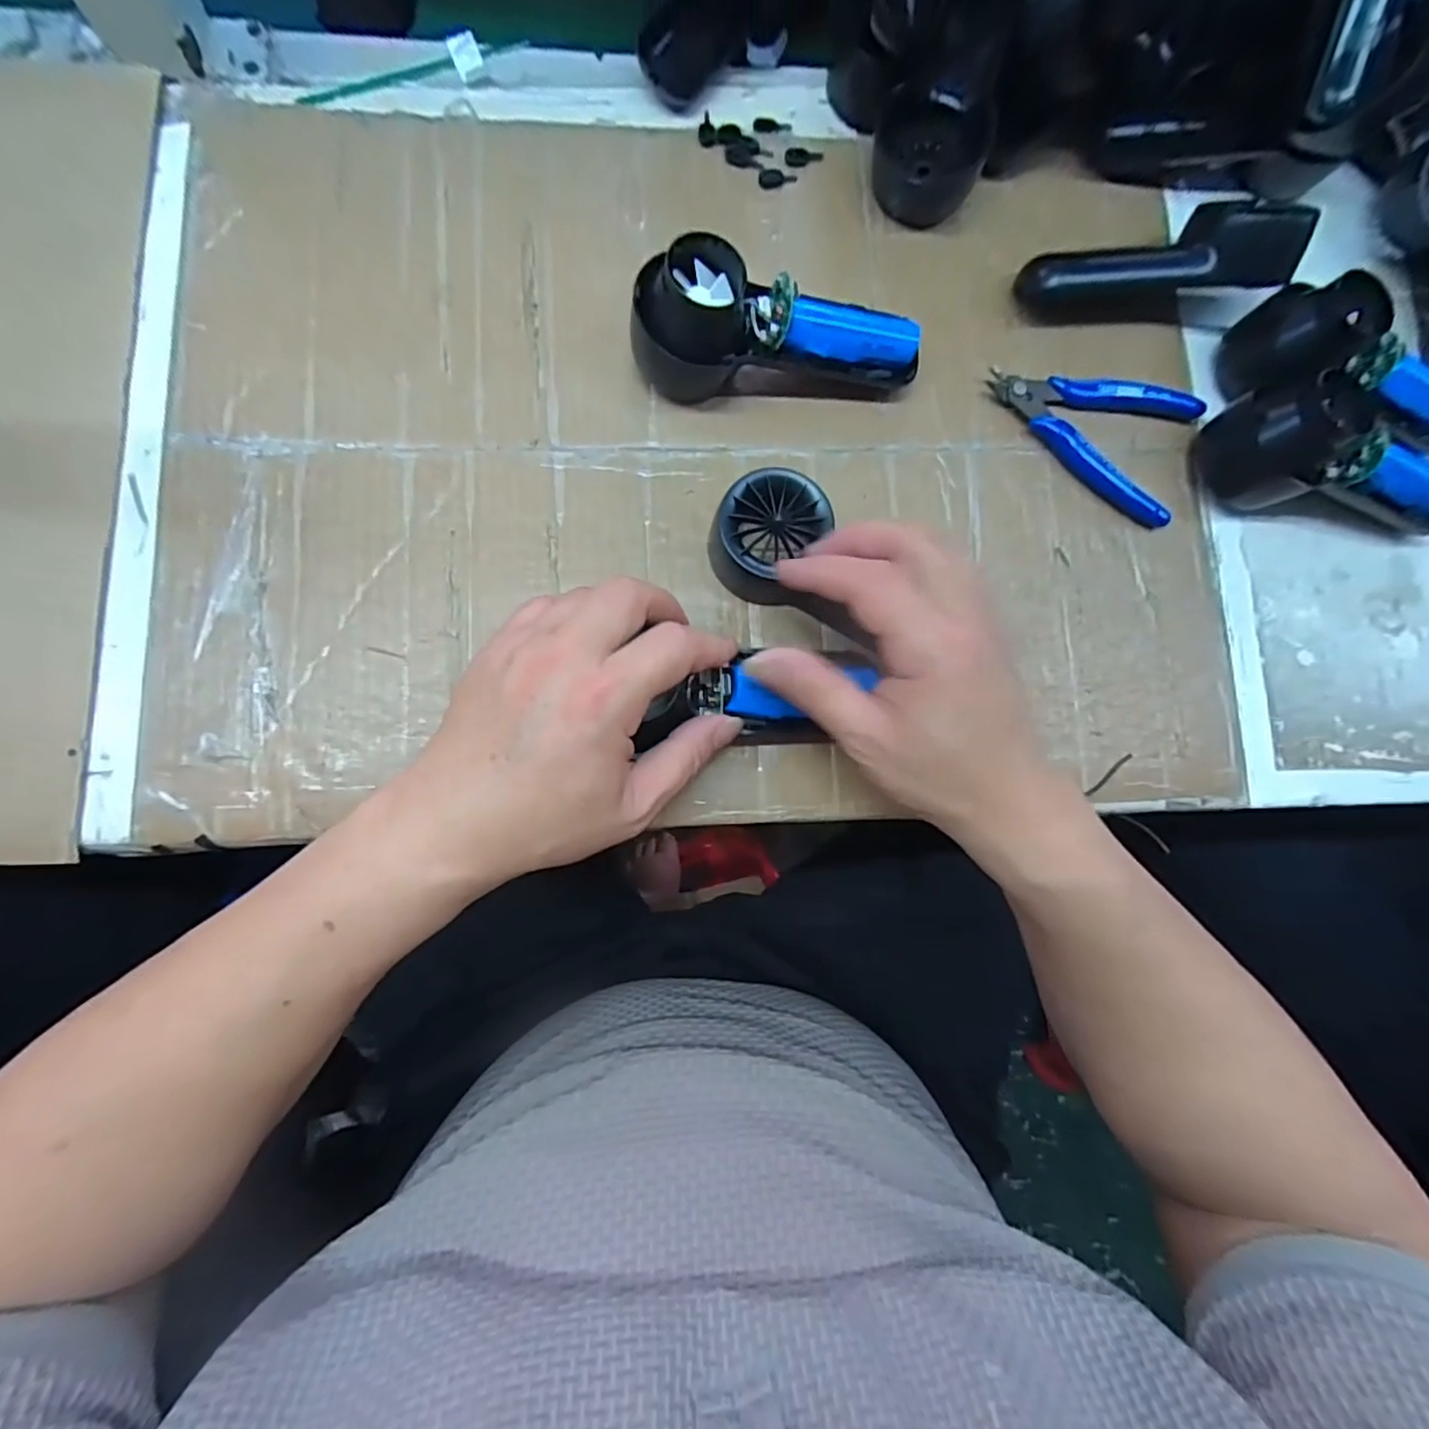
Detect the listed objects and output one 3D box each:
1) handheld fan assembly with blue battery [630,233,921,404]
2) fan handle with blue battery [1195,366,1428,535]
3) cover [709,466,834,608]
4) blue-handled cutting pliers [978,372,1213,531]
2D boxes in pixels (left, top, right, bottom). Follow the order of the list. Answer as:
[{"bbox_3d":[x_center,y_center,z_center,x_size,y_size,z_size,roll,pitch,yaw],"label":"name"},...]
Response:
[{"bbox_3d":[0.034,-0.198,0.308,0.148,0.055,0.048,-4,84,-5],"label":"handheld fan assembly with blue battery"},{"bbox_3d":[0.345,-0.138,0.330,0.140,0.051,0.052,6,83,-4],"label":"fan handle with blue battery"},{"bbox_3d":[0.027,-0.090,0.309,0.053,0.033,0.056,1,83,-5],"label":"cover"},{"bbox_3d":[0.208,-0.163,0.340,0.117,0.015,0.073,27,82,-1],"label":"blue-handled cutting pliers"}]

